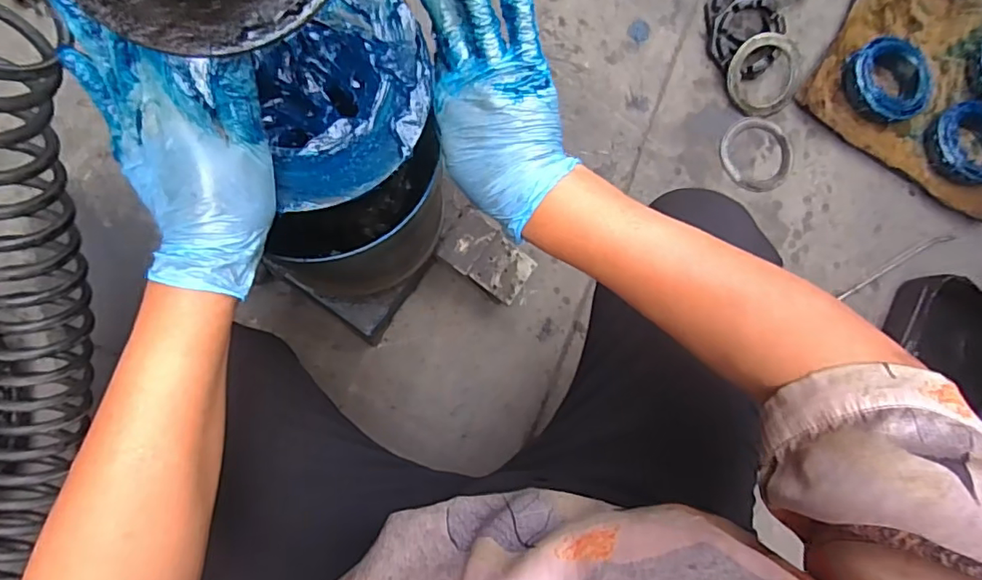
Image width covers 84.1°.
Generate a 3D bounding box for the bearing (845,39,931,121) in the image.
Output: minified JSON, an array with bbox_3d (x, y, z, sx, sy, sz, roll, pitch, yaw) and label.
[{"bbox_3d":[0.662,-0.351,0.908,0.132,0.057,0.141,1,84,-7],"label":"bearing"}]

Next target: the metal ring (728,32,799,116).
[{"bbox_3d":[0.441,-0.346,0.882,0.124,0.016,0.124,-1,103,-6],"label":"metal ring"}]

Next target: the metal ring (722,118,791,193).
[{"bbox_3d":[0.433,-0.220,0.886,0.114,0.013,0.120,1,84,-7],"label":"metal ring"}]

